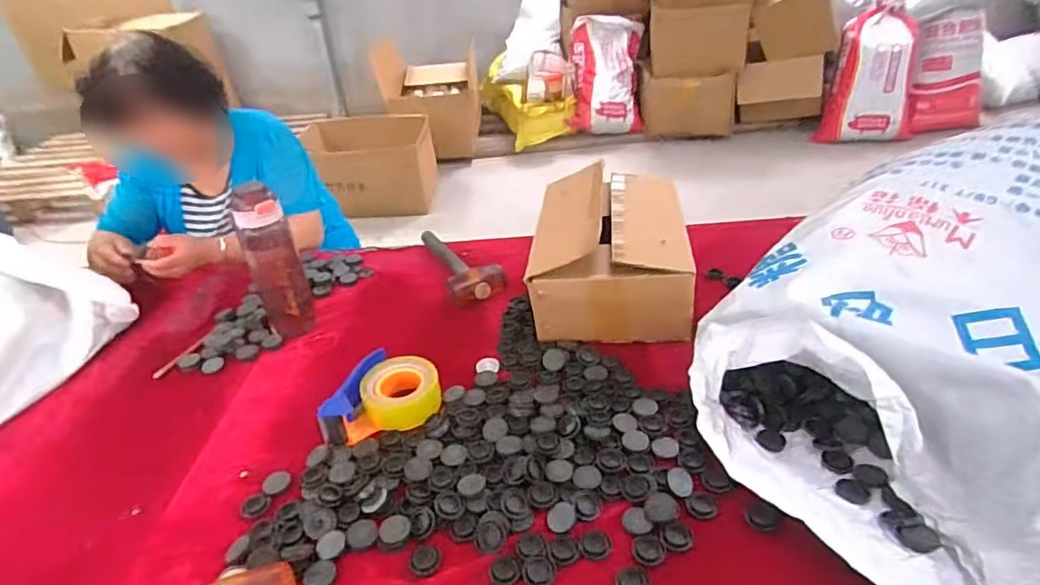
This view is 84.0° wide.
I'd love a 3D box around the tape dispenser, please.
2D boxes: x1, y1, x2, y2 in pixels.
[{"bbox_3d":[-0.194,0.134,0.800,0.159,0.051,0.119,-14,33,-14],"label":"tape dispenser"}]

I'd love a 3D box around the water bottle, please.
[{"bbox_3d":[-0.397,-0.047,0.939,0.074,0.246,0.067,-16,33,-16],"label":"water bottle"}]

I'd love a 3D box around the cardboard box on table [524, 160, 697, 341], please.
[{"bbox_3d":[0.160,-0.085,1.013,0.246,0.142,0.381,1,32,11],"label":"cardboard box on table"}]

